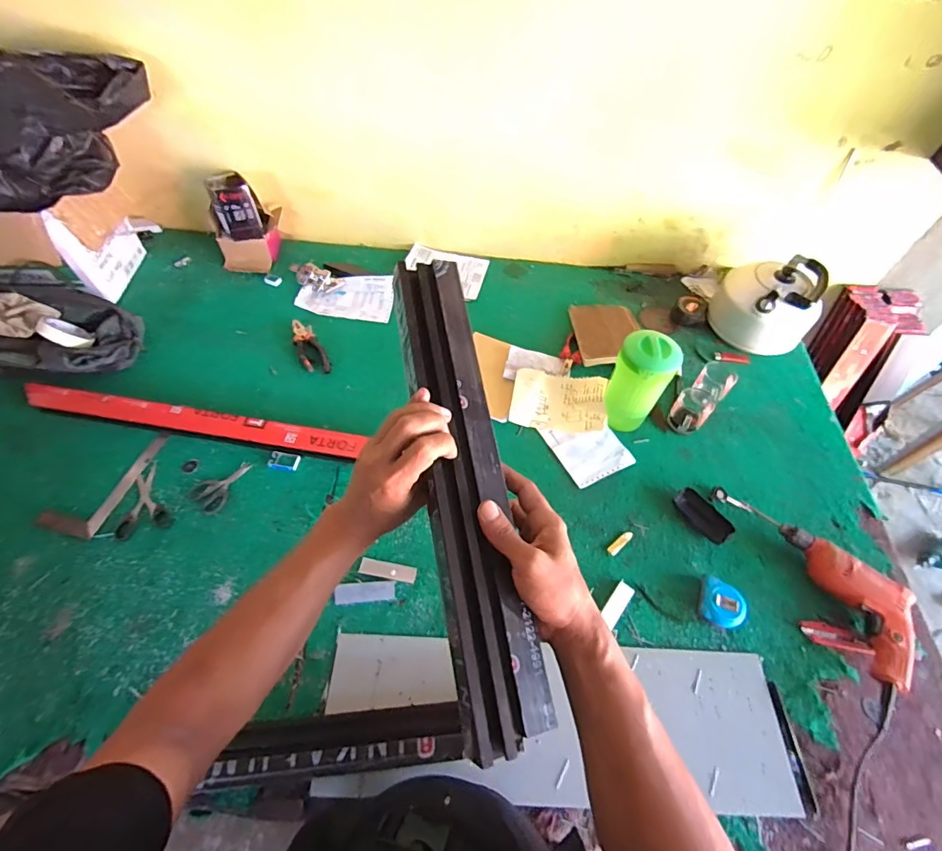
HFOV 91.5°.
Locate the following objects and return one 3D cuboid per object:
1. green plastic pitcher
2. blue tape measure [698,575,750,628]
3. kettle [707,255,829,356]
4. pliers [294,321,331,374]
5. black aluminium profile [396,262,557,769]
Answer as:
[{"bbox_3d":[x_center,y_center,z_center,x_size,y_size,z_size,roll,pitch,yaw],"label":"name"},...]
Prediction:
[{"bbox_3d":[0.324,-0.080,0.903,0.105,0.200,0.109,28,59,15],"label":"green plastic pitcher"},{"bbox_3d":[0.420,0.295,0.757,0.073,0.039,0.076,23,58,12],"label":"blue tape measure"},{"bbox_3d":[0.692,-0.282,1.084,0.189,0.165,0.168,1,56,-2],"label":"kettle"},{"bbox_3d":[-0.371,-0.178,1.051,0.055,0.021,0.163,-25,61,-18],"label":"pliers"},{"bbox_3d":[-0.005,0.036,0.422,0.077,0.022,0.442,-7,70,-8],"label":"black aluminium profile"}]

